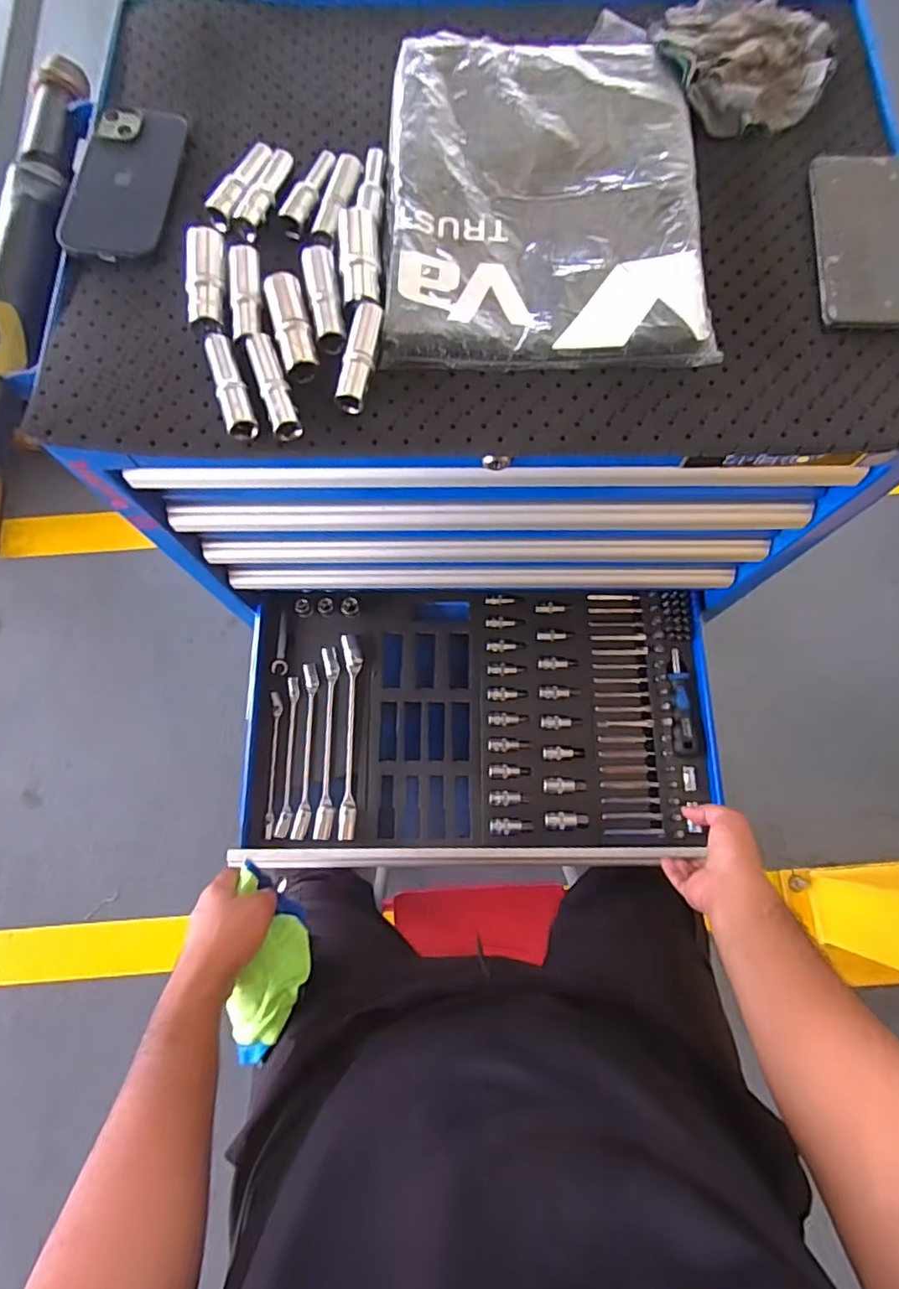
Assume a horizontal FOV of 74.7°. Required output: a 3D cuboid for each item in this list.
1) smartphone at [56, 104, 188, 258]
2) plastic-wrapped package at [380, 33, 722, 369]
[{"bbox_3d":[-0.256,-0.367,0.465,0.073,0.016,0.143,2,76,1],"label":"smartphone"},{"bbox_3d":[0.071,-0.354,0.460,0.231,0.019,0.304,0,76,1],"label":"plastic-wrapped package"}]

